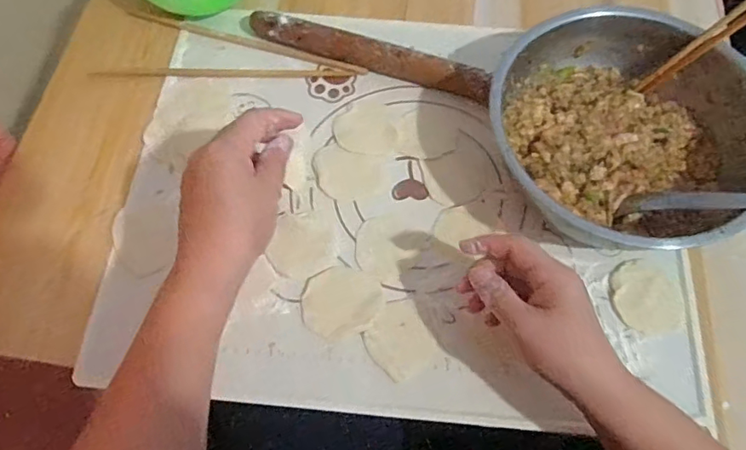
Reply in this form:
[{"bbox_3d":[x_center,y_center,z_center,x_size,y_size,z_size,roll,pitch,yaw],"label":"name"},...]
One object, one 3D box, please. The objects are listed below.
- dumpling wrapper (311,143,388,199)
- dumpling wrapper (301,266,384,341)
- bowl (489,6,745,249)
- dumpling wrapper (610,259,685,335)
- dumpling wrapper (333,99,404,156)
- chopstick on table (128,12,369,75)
[{"bbox_3d":[-0.024,-0.048,0.497,0.066,0.004,0.058,19,67,8],"label":"dumpling wrapper"},{"bbox_3d":[-0.026,0.064,0.450,0.067,0.004,0.059,-18,67,-8],"label":"dumpling wrapper"},{"bbox_3d":[0.208,-0.079,0.462,0.212,0.095,0.219,0,66,0],"label":"bowl"},{"bbox_3d":[0.233,0.060,0.451,0.058,0.004,0.062,0,66,0],"label":"dumpling wrapper"},{"bbox_3d":[-0.007,-0.094,0.518,0.060,0.004,0.062,-12,66,-6],"label":"dumpling wrapper"},{"bbox_3d":[-0.136,-0.194,0.563,0.266,0.006,0.010,17,67,7],"label":"chopstick on table"}]

